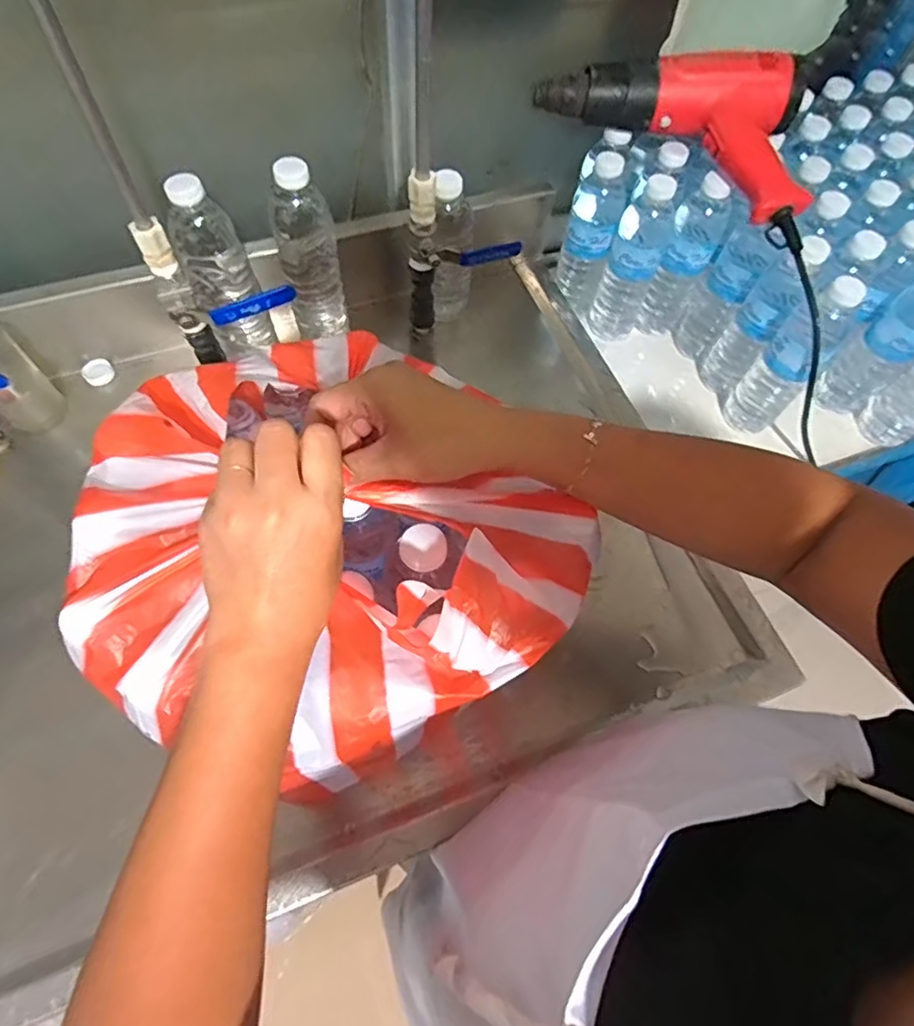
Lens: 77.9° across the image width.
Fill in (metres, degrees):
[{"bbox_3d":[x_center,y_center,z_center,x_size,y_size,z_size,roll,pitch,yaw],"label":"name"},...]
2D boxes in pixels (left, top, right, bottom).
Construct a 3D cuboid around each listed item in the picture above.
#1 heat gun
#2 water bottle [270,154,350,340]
[{"bbox_3d":[0.251,-0.430,0.593,0.299,0.067,0.145,34,67,14],"label":"heat gun"},{"bbox_3d":[-0.157,-0.274,0.596,0.063,0.182,0.055,-9,64,-7],"label":"water bottle"}]

